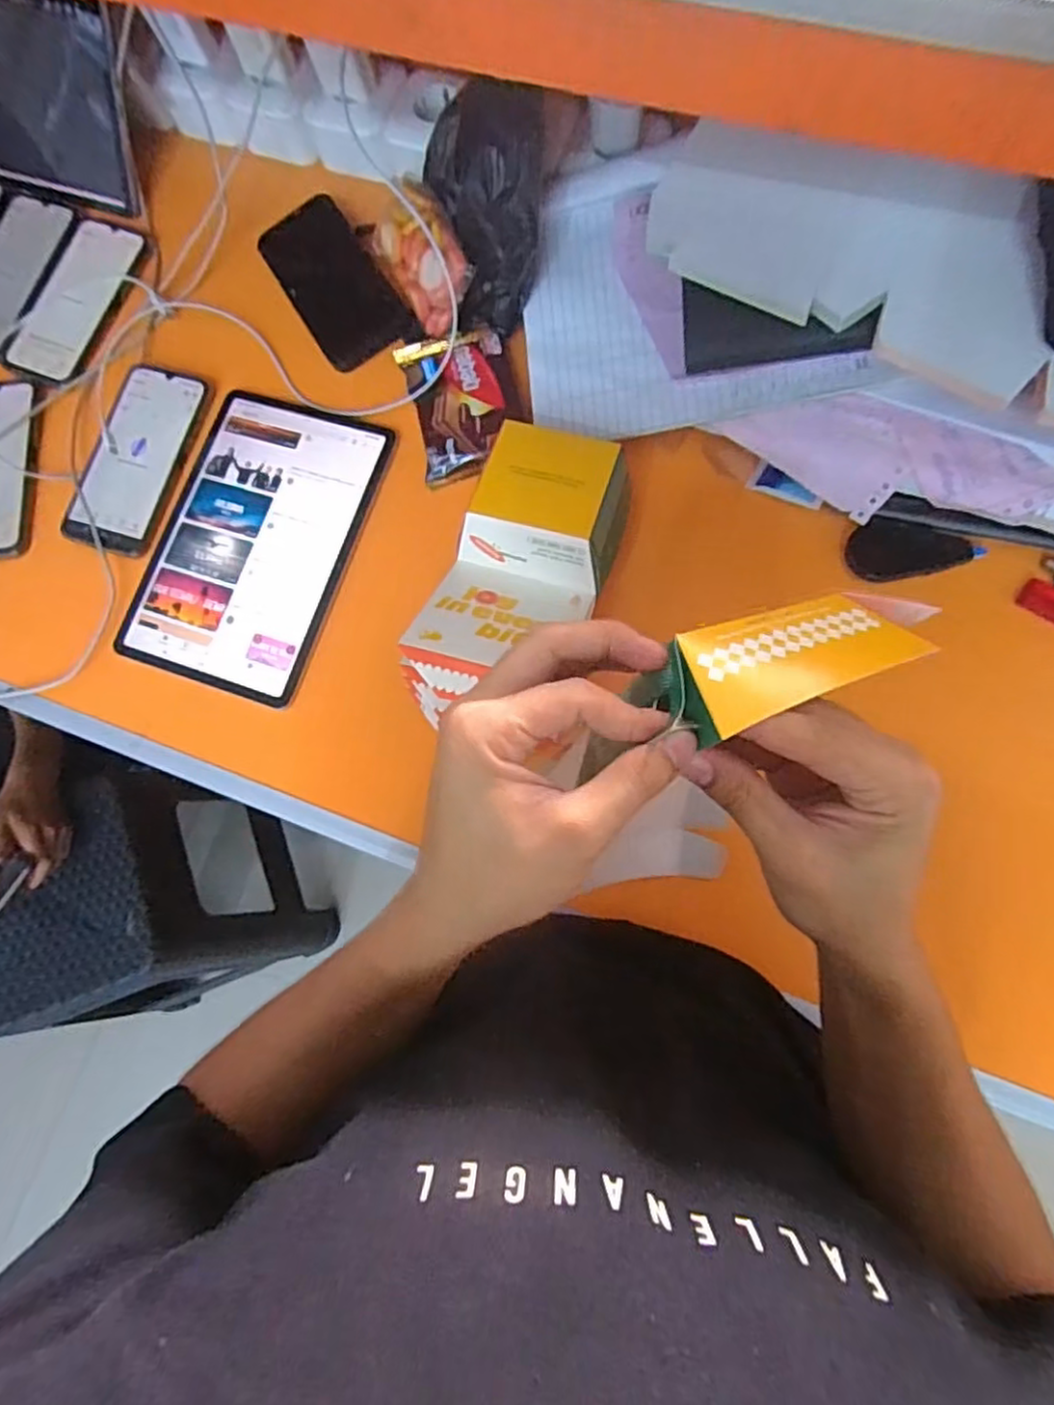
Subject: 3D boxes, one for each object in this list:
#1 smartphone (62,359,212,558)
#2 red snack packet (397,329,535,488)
[{"bbox_3d":[-0.339,-0.214,0.605,0.085,0.008,0.168,16,84,8],"label":"smartphone"},{"bbox_3d":[-0.053,-0.252,0.579,0.088,0.020,0.125,-15,81,3],"label":"red snack packet"}]

